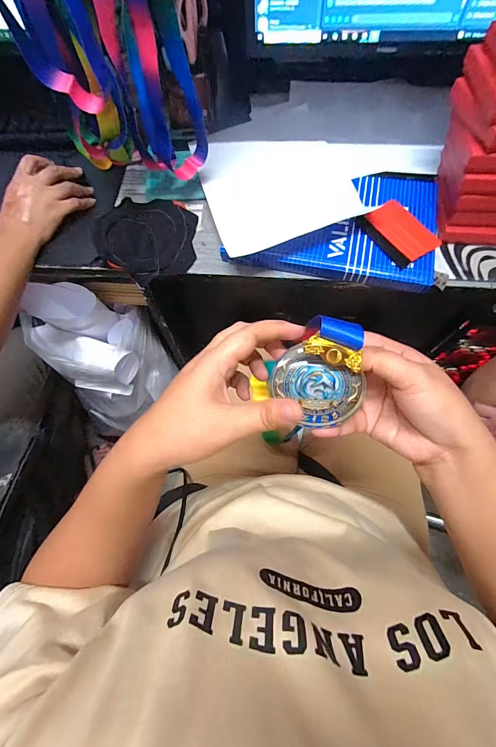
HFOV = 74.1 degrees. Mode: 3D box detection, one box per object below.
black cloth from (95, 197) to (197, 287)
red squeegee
[{"bbox_3d":[-0.145,-0.204,0.473,0.129,0.030,0.136,-1,67,2],"label":"black cloth"},{"bbox_3d":[0.204,-0.192,0.445,0.071,0.005,0.093,-30,73,-6],"label":"red squeegee"}]

